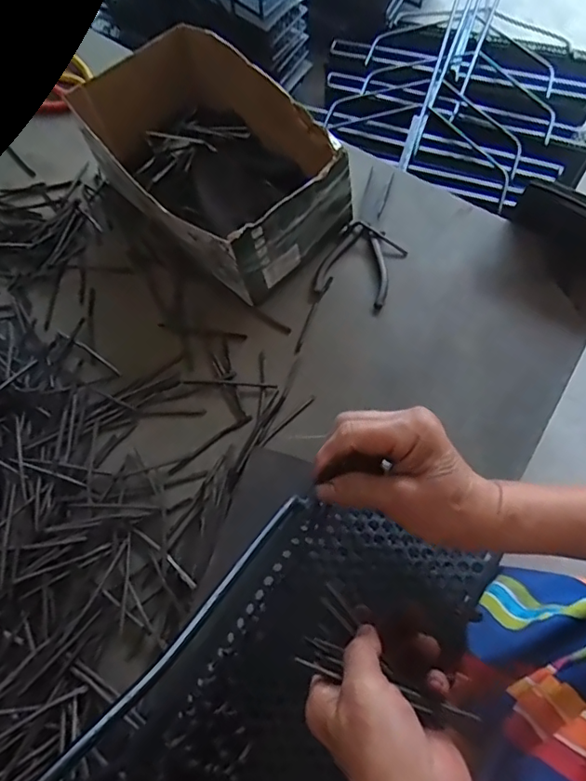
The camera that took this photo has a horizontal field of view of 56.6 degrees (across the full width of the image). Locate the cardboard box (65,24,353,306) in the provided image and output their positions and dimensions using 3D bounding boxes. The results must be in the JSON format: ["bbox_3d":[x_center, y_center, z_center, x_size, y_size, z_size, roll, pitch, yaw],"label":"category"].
[{"bbox_3d":[-0.097,-0.256,0.615,0.180,0.120,0.307,-39,70,-14],"label":"cardboard box"}]

